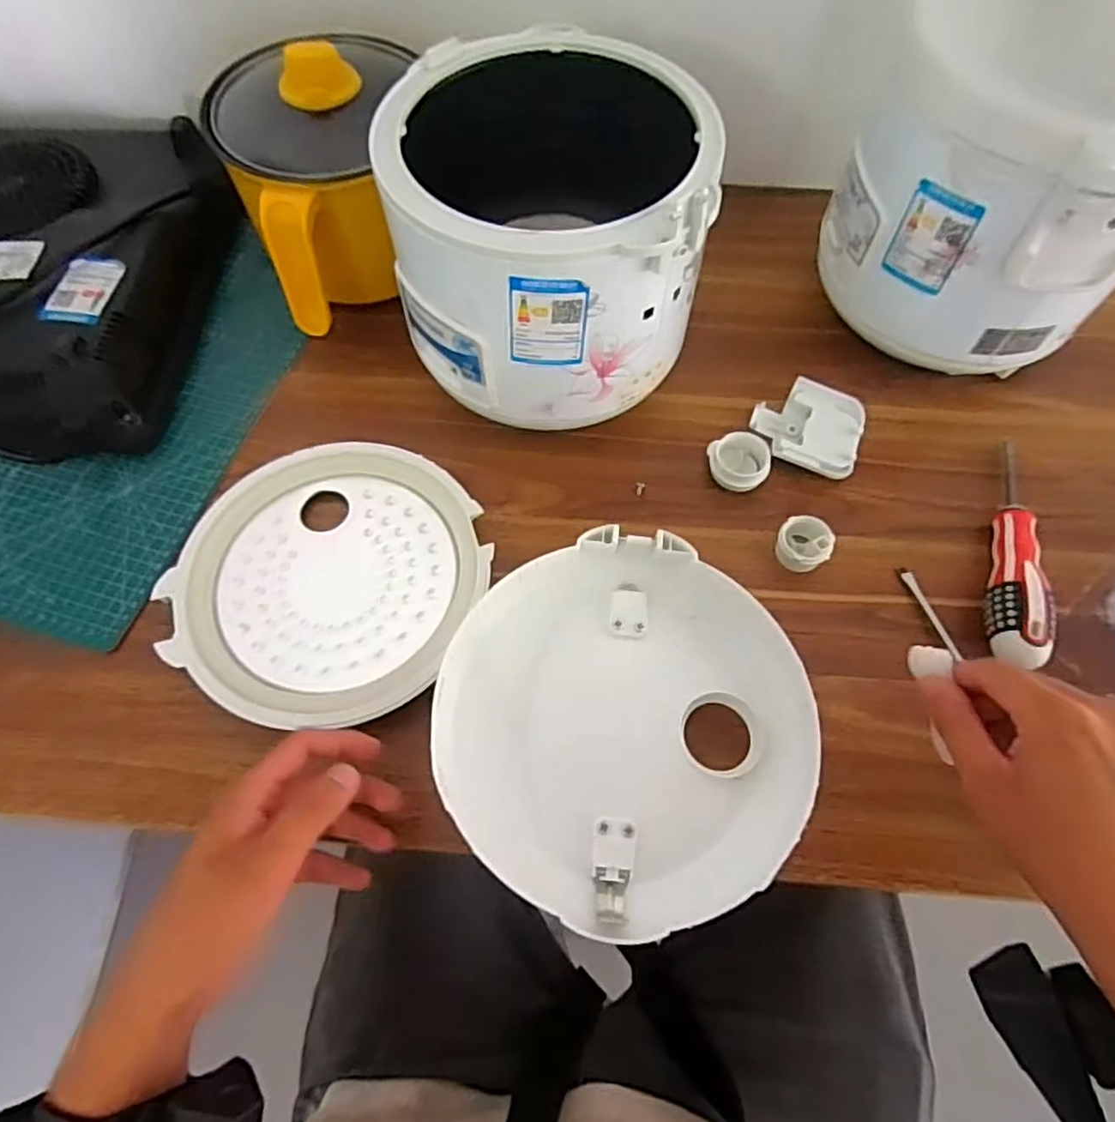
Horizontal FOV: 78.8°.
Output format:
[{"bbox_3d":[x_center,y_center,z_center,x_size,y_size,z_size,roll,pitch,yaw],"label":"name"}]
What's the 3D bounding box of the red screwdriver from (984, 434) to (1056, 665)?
[{"bbox_3d":[0.308,-0.014,0.458,0.033,0.037,0.187,16,62,9],"label":"red screwdriver"}]

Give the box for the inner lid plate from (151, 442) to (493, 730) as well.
[{"bbox_3d":[-0.151,0.007,0.452,0.187,0.026,0.192,0,61,0],"label":"inner lid plate"}]

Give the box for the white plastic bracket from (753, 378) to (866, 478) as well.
[{"bbox_3d":[0.189,-0.103,0.512,0.078,0.016,0.070,19,62,10],"label":"white plastic bracket"}]

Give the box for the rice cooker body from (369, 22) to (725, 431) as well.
[{"bbox_3d":[-0.007,-0.220,0.461,0.200,0.150,0.207,-6,61,-4],"label":"rice cooker body"}]

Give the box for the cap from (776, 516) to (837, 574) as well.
[{"bbox_3d":[0.167,-0.012,0.461,0.036,0.026,0.030,34,66,17],"label":"cap"}]

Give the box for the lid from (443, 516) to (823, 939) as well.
[{"bbox_3d":[0.037,0.092,0.385,0.196,0.052,0.201,-26,64,-14],"label":"lid"}]

